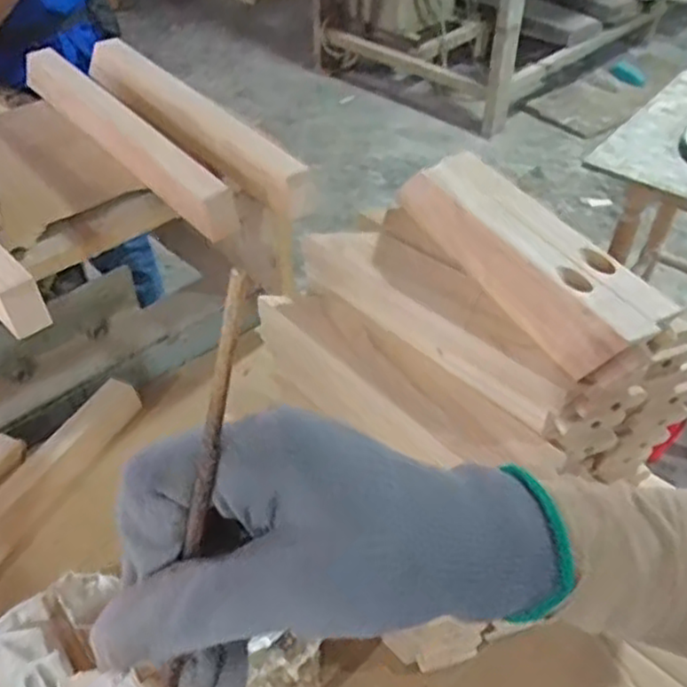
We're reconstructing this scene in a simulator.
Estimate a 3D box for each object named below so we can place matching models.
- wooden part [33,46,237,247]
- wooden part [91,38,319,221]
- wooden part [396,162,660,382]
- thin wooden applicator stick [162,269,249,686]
[{"bbox_3d":[-0.243,-0.226,0.758,0.031,0.053,0.424,-29,51,-28],"label":"wooden part"},{"bbox_3d":[-0.170,-0.247,0.775,0.033,0.063,0.405,-29,51,-28],"label":"wooden part"},{"bbox_3d":[0.129,-0.068,0.557,0.030,0.060,0.262,-18,46,-19],"label":"wooden part"},{"bbox_3d":[-0.045,0.072,0.207,0.008,0.174,0.014,18,17,17],"label":"thin wooden applicator stick"}]

